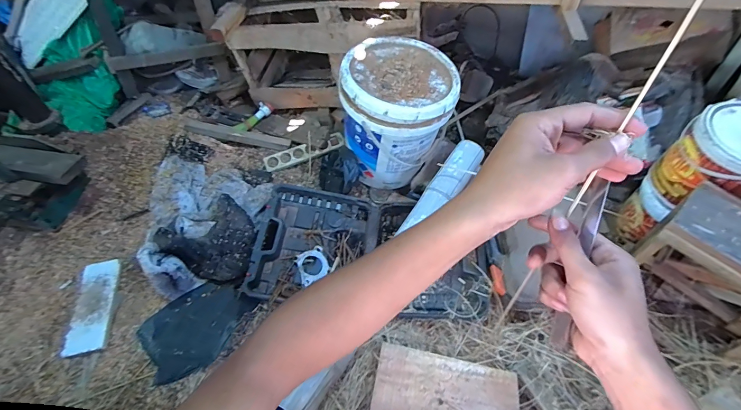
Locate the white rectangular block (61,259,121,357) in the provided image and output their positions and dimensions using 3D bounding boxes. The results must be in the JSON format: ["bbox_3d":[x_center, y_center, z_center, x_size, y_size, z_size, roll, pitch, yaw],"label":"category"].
[{"bbox_3d":[-0.650,0.234,0.817,0.083,0.020,0.218,-9,59,-9],"label":"white rectangular block"}]

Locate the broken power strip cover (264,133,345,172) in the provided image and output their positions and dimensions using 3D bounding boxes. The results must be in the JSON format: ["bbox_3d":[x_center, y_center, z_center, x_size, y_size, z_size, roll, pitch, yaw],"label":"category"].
[{"bbox_3d":[-0.219,-0.175,1.158,0.270,0.012,0.059,-20,77,-7],"label":"broken power strip cover"}]

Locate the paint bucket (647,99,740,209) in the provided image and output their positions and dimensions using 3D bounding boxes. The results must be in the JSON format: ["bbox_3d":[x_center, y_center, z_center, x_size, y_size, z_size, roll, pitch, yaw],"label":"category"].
[{"bbox_3d":[0.754,-0.089,0.745,0.171,0.182,0.173,-2,49,2],"label":"paint bucket"}]

